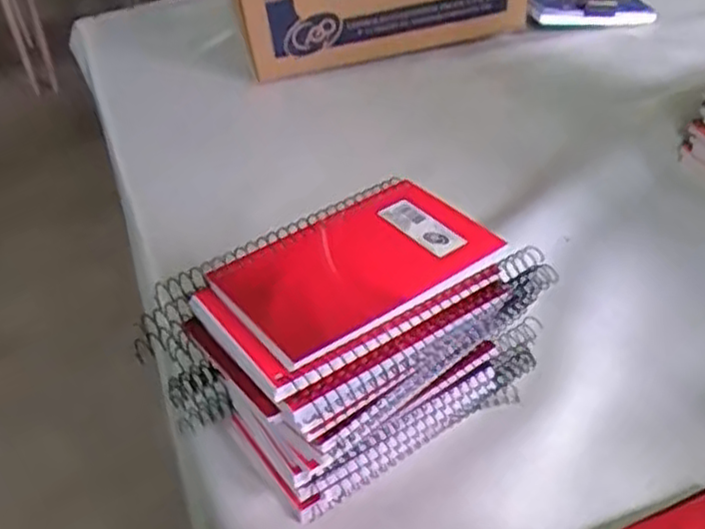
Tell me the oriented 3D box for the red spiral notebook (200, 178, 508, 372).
[{"bbox_3d":[0.001,-0.002,0.370,0.129,0.013,0.088,-26,45,-25],"label":"red spiral notebook"}]

